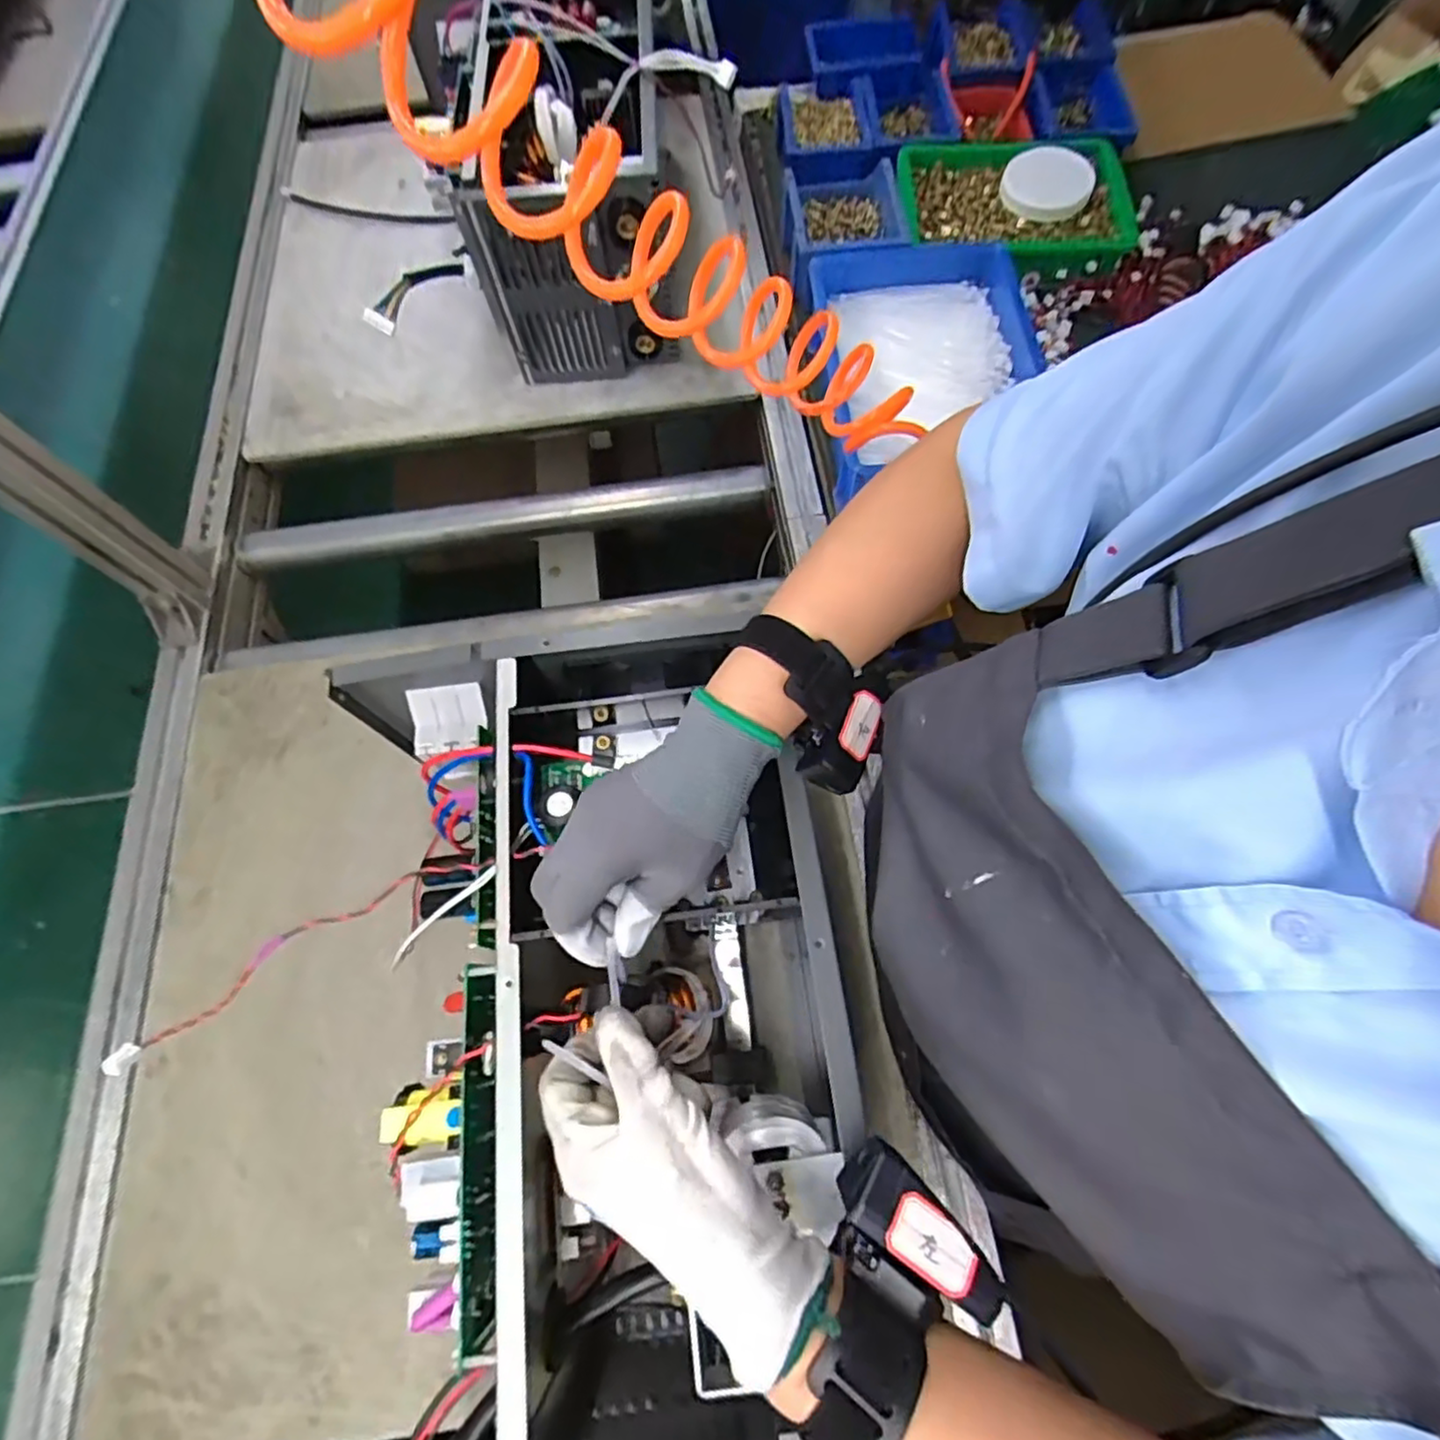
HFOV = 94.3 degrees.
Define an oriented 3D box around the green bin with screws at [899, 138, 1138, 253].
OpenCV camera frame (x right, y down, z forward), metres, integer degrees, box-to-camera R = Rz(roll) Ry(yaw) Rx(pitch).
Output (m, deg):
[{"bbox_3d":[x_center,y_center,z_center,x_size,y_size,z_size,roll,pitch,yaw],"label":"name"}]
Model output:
[{"bbox_3d":[0.353,-0.619,0.807,0.258,0.072,0.192,-3,68,0],"label":"green bin with screws"}]

